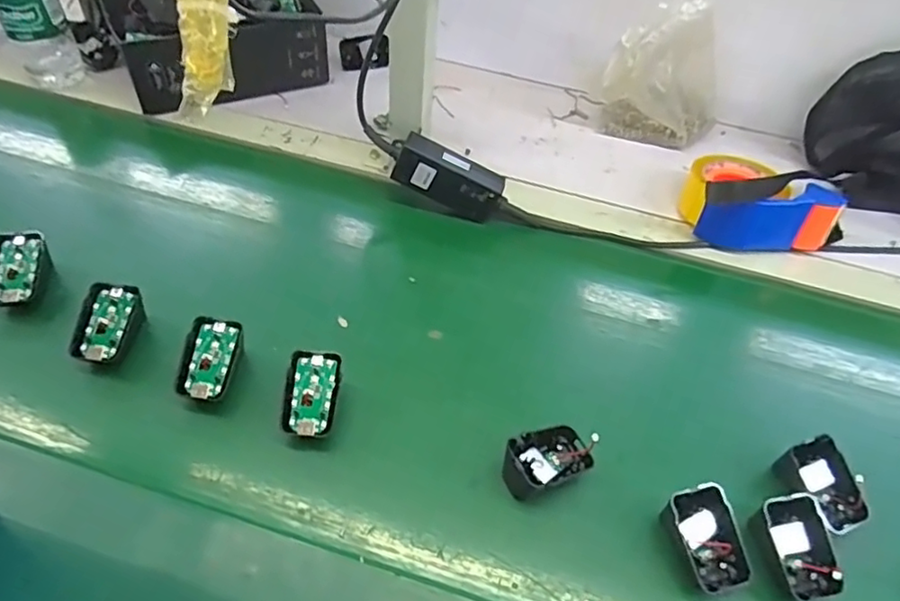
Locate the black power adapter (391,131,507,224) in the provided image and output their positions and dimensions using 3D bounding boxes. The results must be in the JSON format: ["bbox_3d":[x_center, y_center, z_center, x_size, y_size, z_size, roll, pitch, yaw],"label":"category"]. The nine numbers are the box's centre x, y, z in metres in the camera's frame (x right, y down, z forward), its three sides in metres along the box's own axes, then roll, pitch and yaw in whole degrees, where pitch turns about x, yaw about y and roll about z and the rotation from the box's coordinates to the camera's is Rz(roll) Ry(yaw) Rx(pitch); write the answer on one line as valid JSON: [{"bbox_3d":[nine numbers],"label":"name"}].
[{"bbox_3d":[-0.002,-0.130,0.643,0.125,0.050,0.027,26,49,-9],"label":"black power adapter"}]

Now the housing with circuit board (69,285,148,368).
[{"bbox_3d":[-0.297,0.024,0.523,0.042,0.043,0.068,12,51,7],"label":"housing with circuit board"}]

